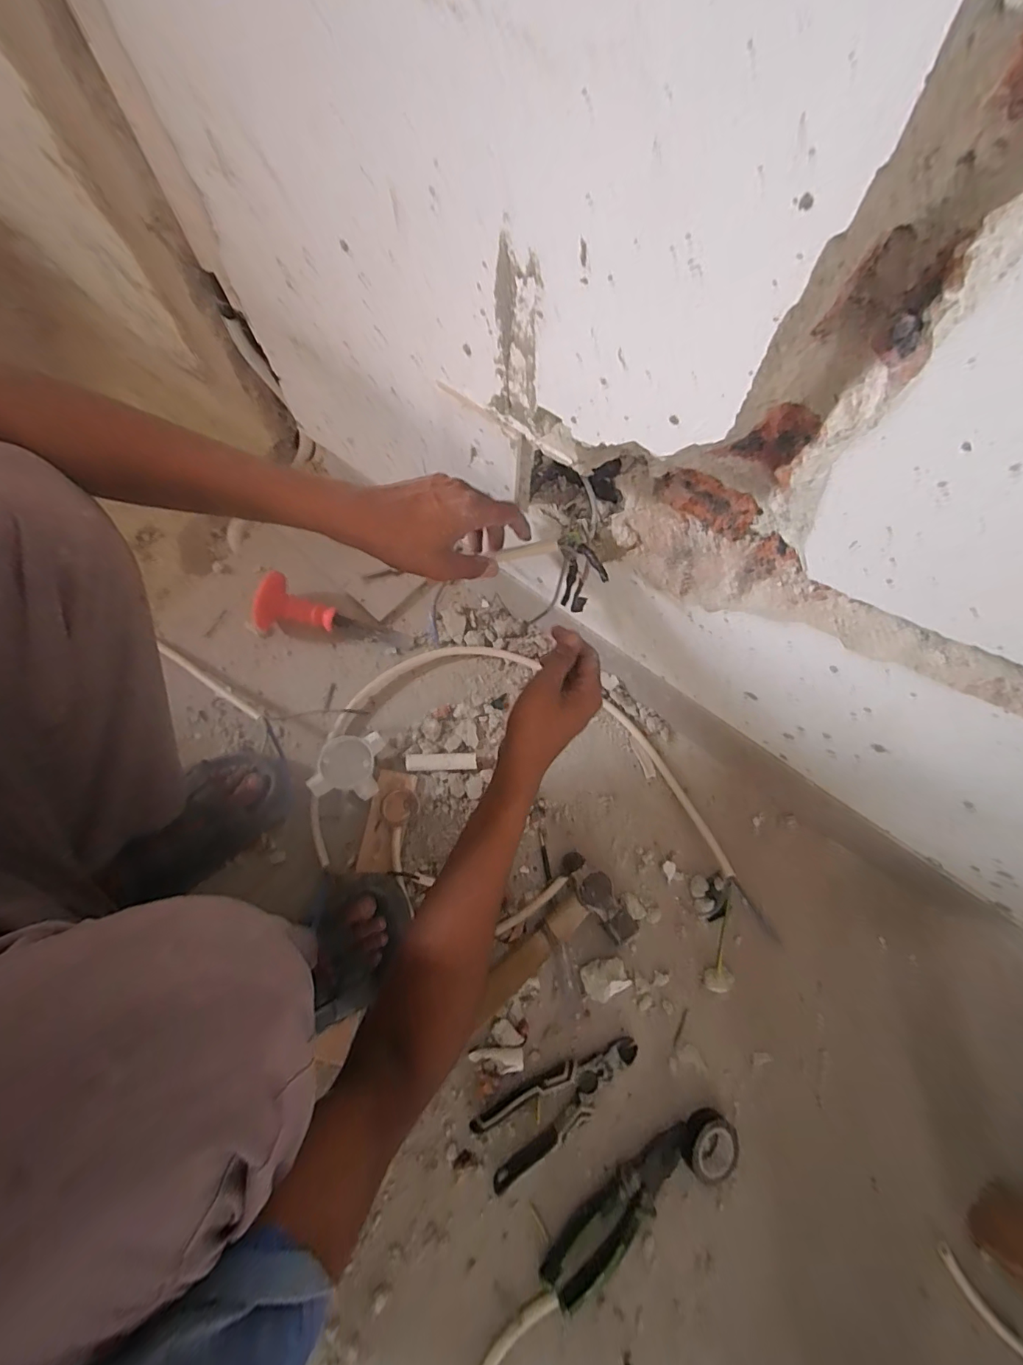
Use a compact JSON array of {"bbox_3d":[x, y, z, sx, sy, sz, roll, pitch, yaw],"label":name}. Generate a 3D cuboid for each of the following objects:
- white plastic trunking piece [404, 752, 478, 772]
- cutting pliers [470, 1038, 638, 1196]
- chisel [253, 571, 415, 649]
[{"bbox_3d":[-0.089,0.101,0.622,0.086,0.018,0.021,-2,73,-3],"label":"white plastic trunking piece"},{"bbox_3d":[0.052,0.442,0.521,0.188,0.012,0.066,-31,76,-11],"label":"cutting pliers"},{"bbox_3d":[-0.238,-0.082,0.675,0.200,0.059,0.063,15,72,-15],"label":"chisel"}]

